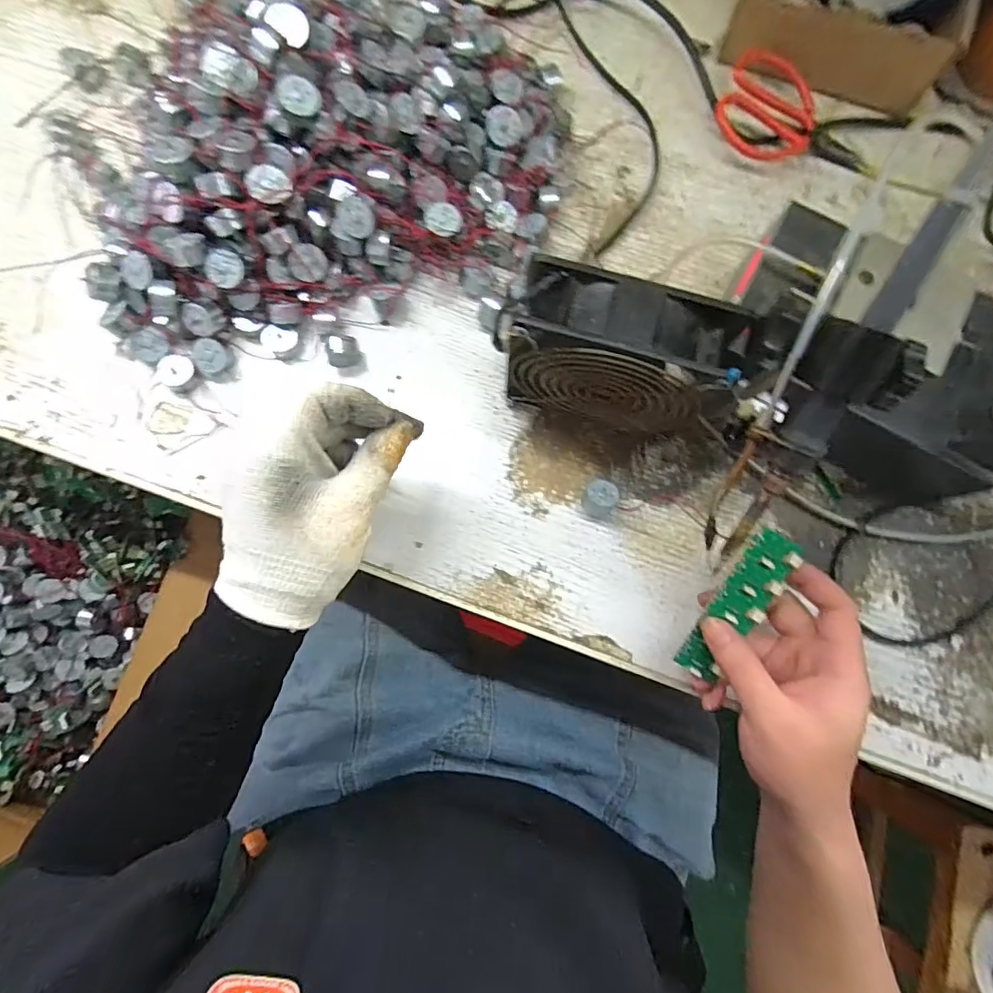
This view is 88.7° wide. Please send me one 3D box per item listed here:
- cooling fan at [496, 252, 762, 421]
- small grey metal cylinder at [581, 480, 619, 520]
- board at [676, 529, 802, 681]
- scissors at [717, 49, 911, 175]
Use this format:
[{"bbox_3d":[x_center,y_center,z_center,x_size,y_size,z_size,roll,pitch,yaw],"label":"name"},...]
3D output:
[{"bbox_3d":[0.066,-0.081,0.311,0.121,0.122,0.049,19,83,1],"label":"cooling fan"},{"bbox_3d":[0.071,0.003,0.354,0.023,0.017,0.026,21,83,2],"label":"small grey metal cylinder"},{"bbox_3d":[0.145,0.065,0.306,0.029,0.007,0.097,36,94,3],"label":"board"},{"bbox_3d":[0.247,-0.296,0.398,0.145,0.027,0.067,13,83,1],"label":"scissors"}]

